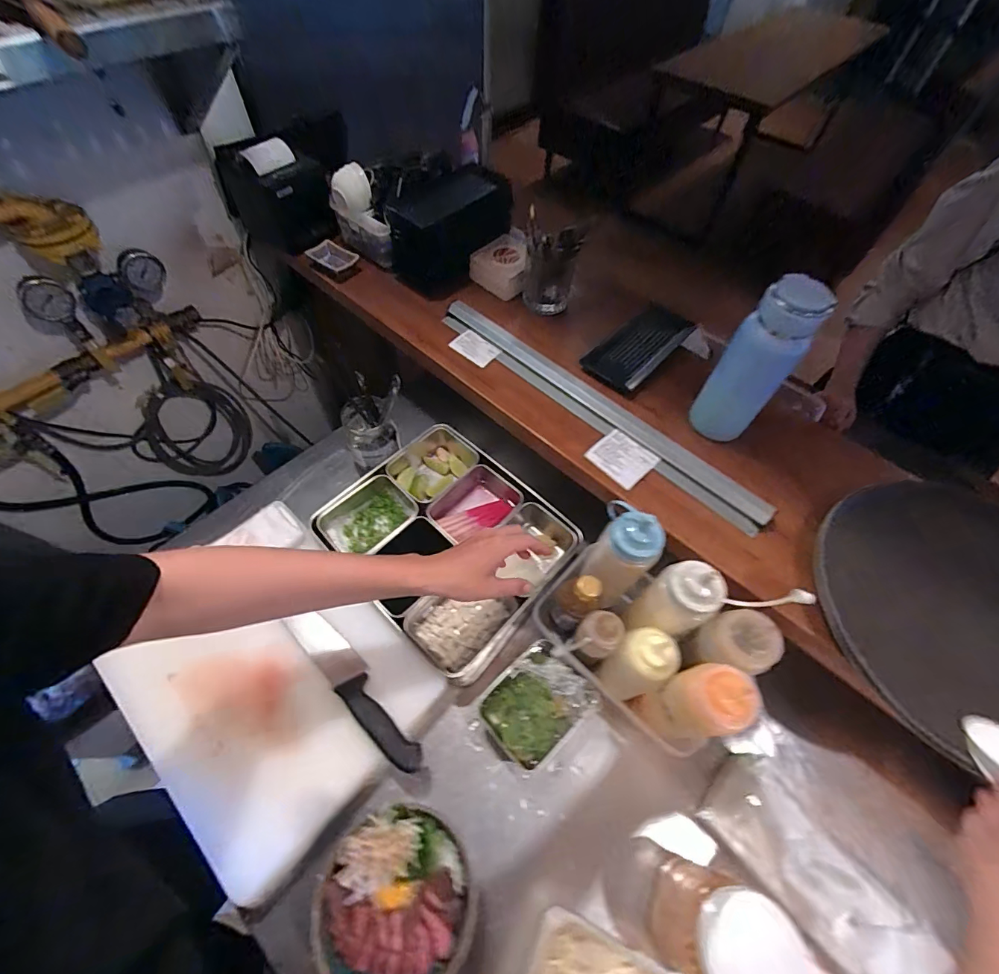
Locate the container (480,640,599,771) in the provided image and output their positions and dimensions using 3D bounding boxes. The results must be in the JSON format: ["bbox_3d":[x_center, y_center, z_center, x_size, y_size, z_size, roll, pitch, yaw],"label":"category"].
[{"bbox_3d":[0.049,0.283,0.571,0.125,0.054,0.107,-38,67,-23],"label":"container"}]

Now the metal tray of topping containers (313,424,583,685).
[{"bbox_3d":[-0.077,0.076,0.693,0.298,0.069,0.355,-39,67,-24],"label":"metal tray of topping containers"}]

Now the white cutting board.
[{"bbox_3d":[-0.306,0.245,0.574,0.406,0.037,0.304,39,64,20],"label":"white cutting board"}]

